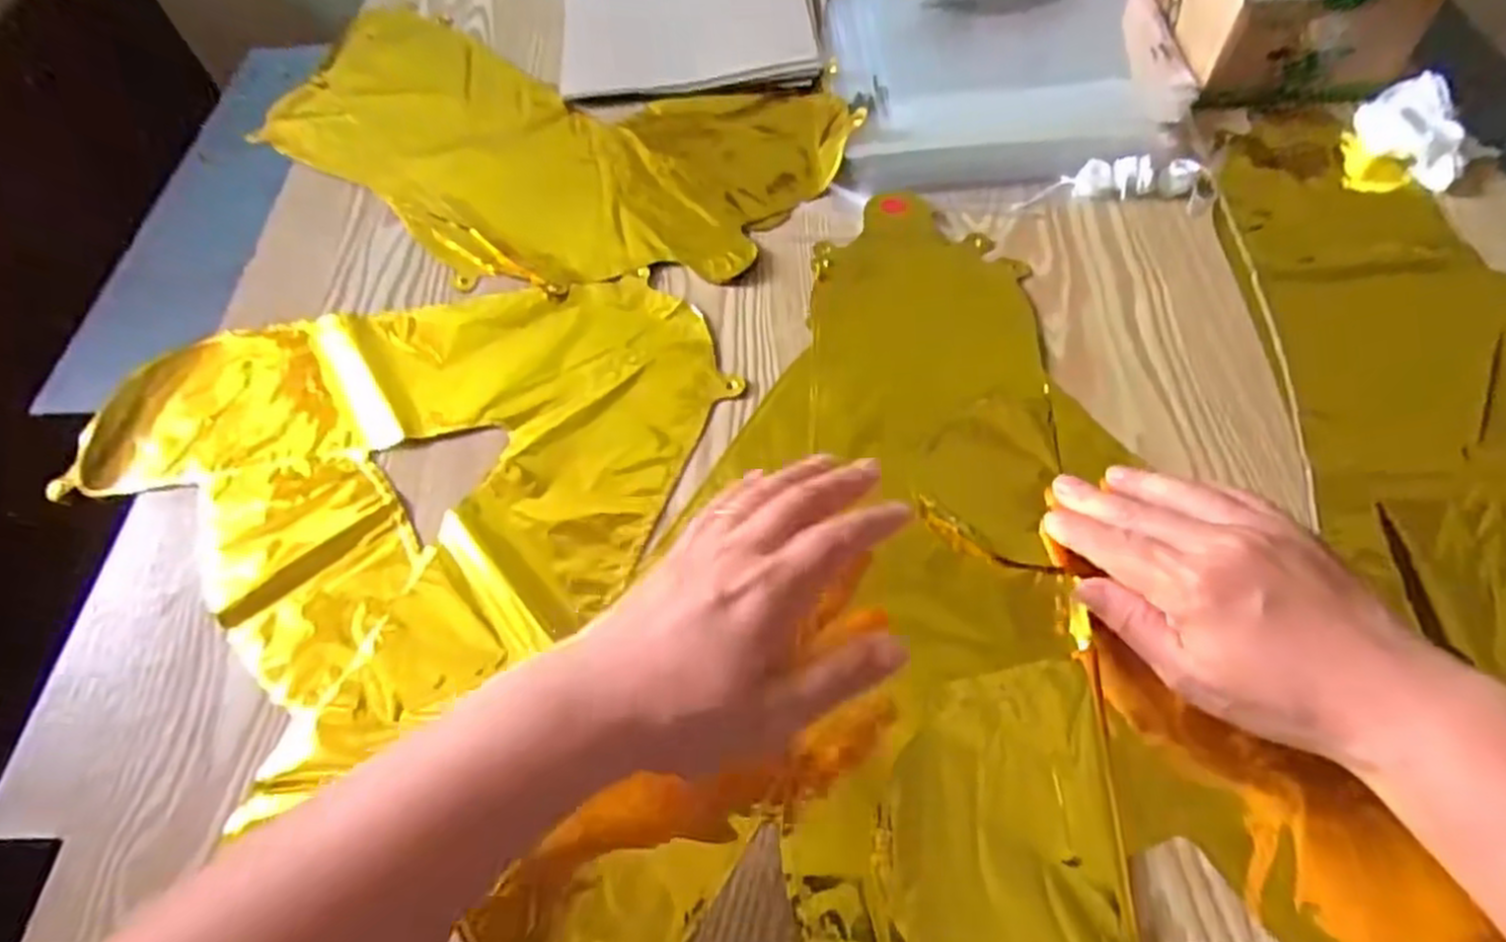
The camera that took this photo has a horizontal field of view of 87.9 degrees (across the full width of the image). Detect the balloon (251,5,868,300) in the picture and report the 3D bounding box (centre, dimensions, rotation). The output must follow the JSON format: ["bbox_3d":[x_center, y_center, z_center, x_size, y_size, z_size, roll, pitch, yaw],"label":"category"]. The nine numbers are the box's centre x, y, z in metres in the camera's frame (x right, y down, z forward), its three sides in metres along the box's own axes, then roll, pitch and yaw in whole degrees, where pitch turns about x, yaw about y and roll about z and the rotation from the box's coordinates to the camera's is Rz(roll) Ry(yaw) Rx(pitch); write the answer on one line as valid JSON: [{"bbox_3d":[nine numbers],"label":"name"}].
[{"bbox_3d":[-0.161,-0.232,0.560,0.433,0.025,0.238,15,60,14],"label":"balloon"}]

